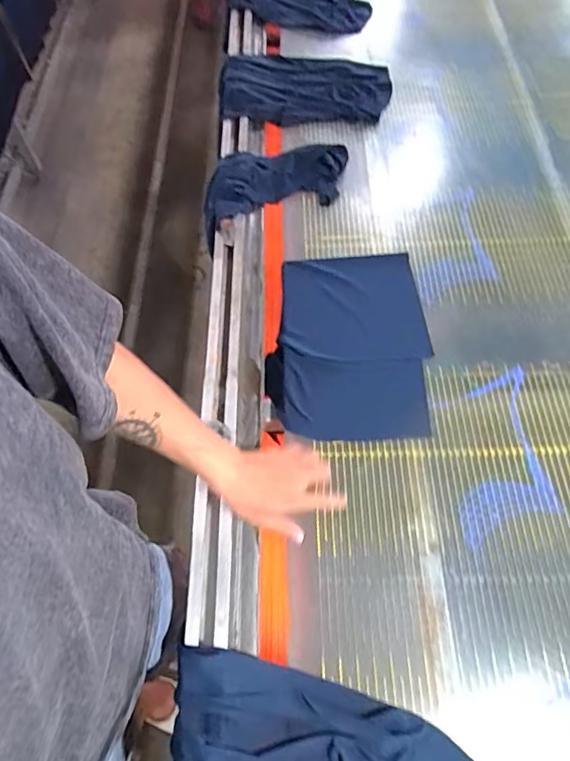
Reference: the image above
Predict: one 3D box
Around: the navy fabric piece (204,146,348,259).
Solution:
[{"bbox_3d":[-0.021,-0.376,0.979,0.310,0.067,0.171,-27,63,-15],"label":"navy fabric piece"}]

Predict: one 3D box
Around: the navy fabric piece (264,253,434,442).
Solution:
[{"bbox_3d":[0.105,-0.071,0.834,0.248,0.034,0.316,0,65,-2],"label":"navy fabric piece"}]

